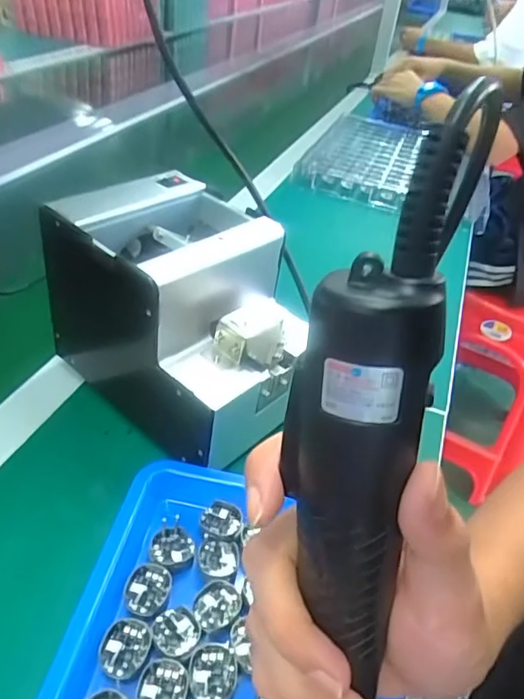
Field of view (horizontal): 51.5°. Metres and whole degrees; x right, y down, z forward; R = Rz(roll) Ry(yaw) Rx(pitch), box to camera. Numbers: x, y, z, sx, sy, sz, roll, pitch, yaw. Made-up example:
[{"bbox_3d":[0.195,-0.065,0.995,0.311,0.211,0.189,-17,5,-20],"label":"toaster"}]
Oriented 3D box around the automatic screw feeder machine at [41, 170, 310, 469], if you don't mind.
[{"bbox_3d":[-0.056,-0.026,0.412,0.174,0.146,0.124,34,46,30],"label":"automatic screw feeder machine"}]

